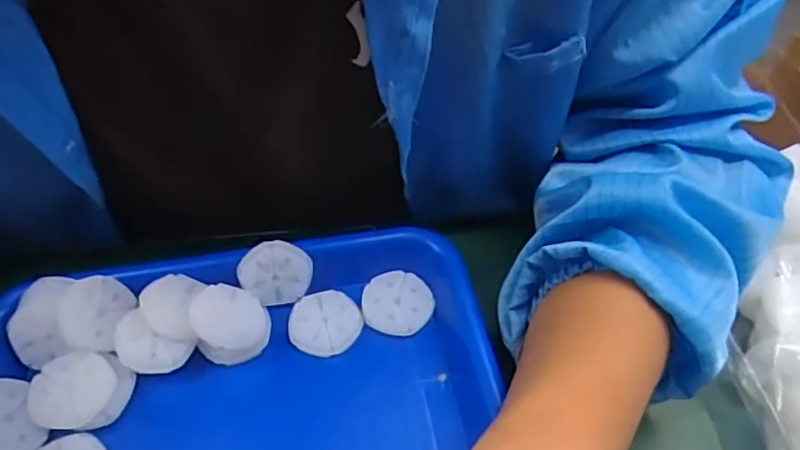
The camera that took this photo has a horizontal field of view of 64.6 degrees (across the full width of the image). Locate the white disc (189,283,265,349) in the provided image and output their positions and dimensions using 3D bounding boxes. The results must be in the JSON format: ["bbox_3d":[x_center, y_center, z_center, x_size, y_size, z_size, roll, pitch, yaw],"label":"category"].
[{"bbox_3d":[-0.087,0.046,0.320,0.037,0.004,0.033,33,47,1],"label":"white disc"}]

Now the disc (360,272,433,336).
[{"bbox_3d":[-0.002,0.043,0.344,0.037,0.011,0.035,0,50,0],"label":"disc"}]

